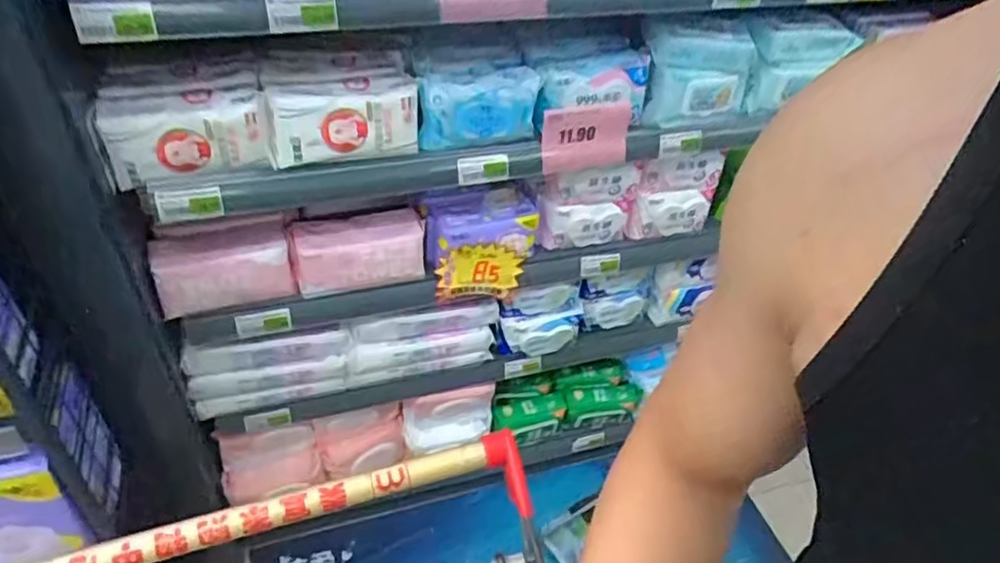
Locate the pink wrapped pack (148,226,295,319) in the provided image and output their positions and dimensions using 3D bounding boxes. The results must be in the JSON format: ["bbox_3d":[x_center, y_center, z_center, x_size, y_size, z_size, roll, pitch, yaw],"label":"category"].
[{"bbox_3d":[-0.419,-0.020,1.015,0.189,0.093,0.074,-10,43,-18],"label":"pink wrapped pack"}]

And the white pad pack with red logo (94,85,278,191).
[{"bbox_3d":[-0.398,-0.189,0.853,0.187,0.101,0.059,-16,45,-23],"label":"white pad pack with red logo"}]

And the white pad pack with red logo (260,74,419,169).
[{"bbox_3d":[-0.216,-0.228,0.921,0.204,0.095,0.087,-11,43,-18],"label":"white pad pack with red logo"}]

